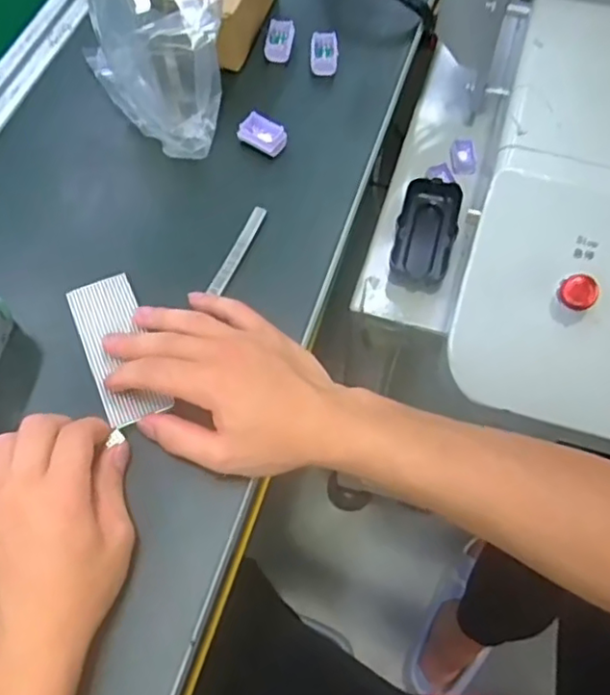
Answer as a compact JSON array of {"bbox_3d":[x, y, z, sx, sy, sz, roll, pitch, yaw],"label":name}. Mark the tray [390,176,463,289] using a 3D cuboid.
[{"bbox_3d":[0.112,-0.107,0.583,0.052,0.024,0.106,12,64,7],"label":"tray"}]

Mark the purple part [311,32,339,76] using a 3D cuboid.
[{"bbox_3d":[0.017,-0.255,0.549,0.023,0.016,0.034,0,63,0],"label":"purple part"}]

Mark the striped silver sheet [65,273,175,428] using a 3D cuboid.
[{"bbox_3d":[-0.124,0.000,0.418,0.042,0.008,0.107,-20,65,-10],"label":"striped silver sheet"}]

